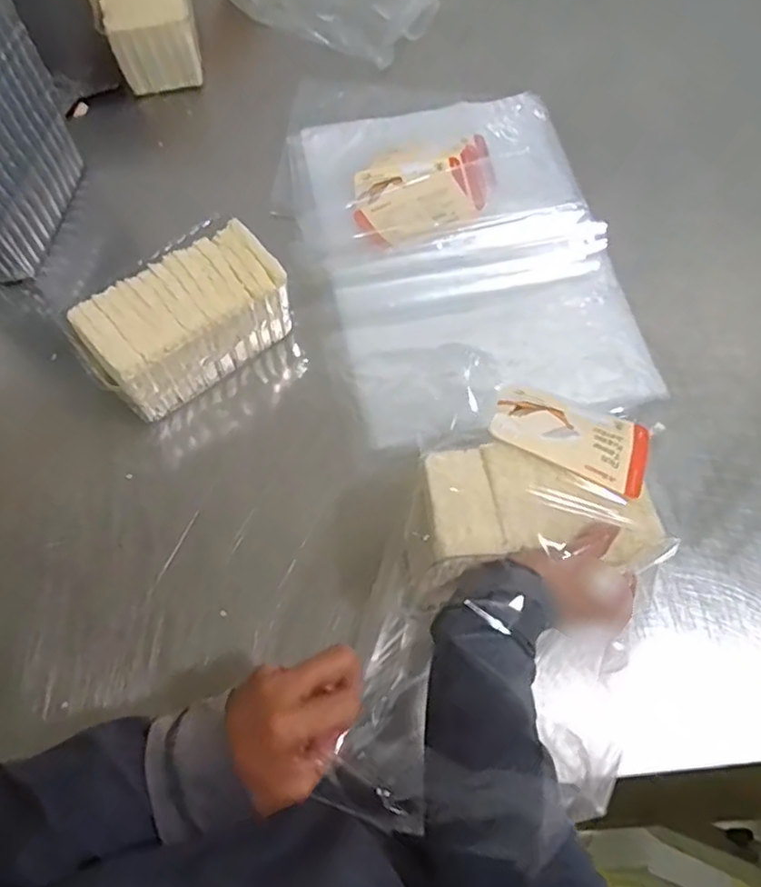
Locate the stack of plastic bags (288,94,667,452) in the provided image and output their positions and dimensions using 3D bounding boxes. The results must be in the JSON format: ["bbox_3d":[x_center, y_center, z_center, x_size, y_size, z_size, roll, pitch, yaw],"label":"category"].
[{"bbox_3d":[0.095,-0.220,0.719,0.317,0.020,0.444,-15,68,-6],"label":"stack of plastic bags"}]

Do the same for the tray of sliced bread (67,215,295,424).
[{"bbox_3d":[-0.198,-0.128,0.656,0.199,0.098,0.115,-37,72,-14],"label":"tray of sliced bread"}]

